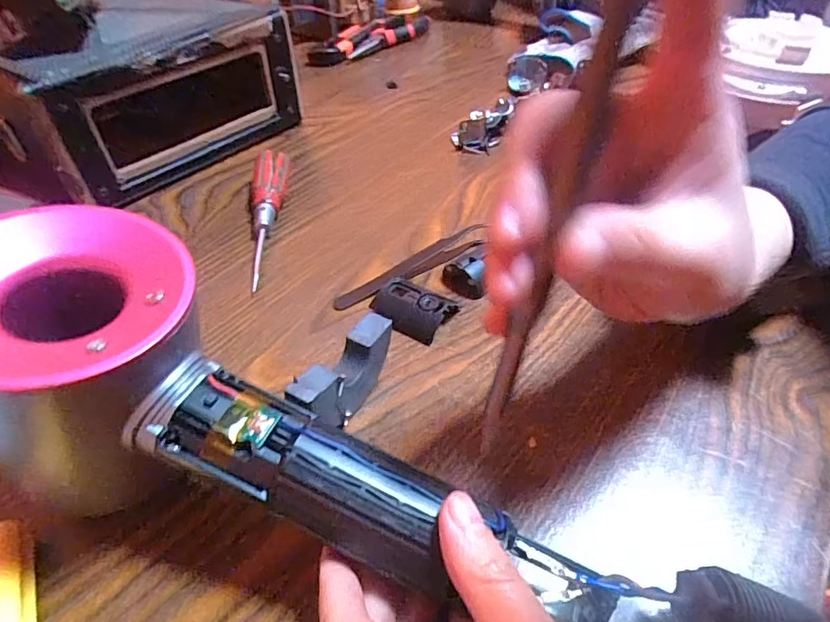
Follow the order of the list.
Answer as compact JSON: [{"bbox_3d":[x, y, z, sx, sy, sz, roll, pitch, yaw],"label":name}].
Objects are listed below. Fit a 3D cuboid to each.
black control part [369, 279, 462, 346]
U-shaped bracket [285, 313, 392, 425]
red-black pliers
[{"bbox_3d":[-0.002,-0.001,0.283,0.045,0.013,0.029,25,49,24],"label":"black control part"},{"bbox_3d":[-0.030,0.031,0.232,0.018,0.038,0.064,22,48,21],"label":"U-shaped bracket"},{"bbox_3d":[-0.056,-0.348,0.638,0.056,0.022,0.212,34,53,30],"label":"red-black pliers"}]

